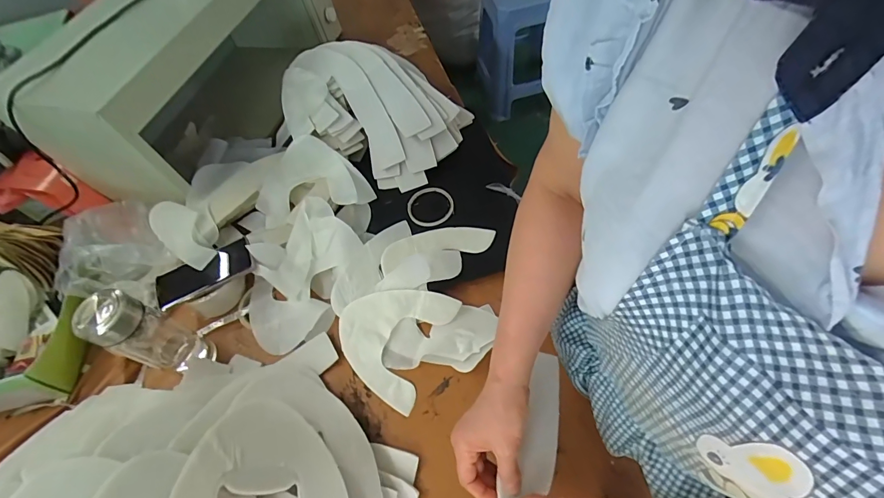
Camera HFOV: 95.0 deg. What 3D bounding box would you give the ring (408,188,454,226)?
[{"bbox_3d":[-0.021,-0.080,0.757,0.085,0.014,0.088,-1,58,2],"label":"ring"}]

